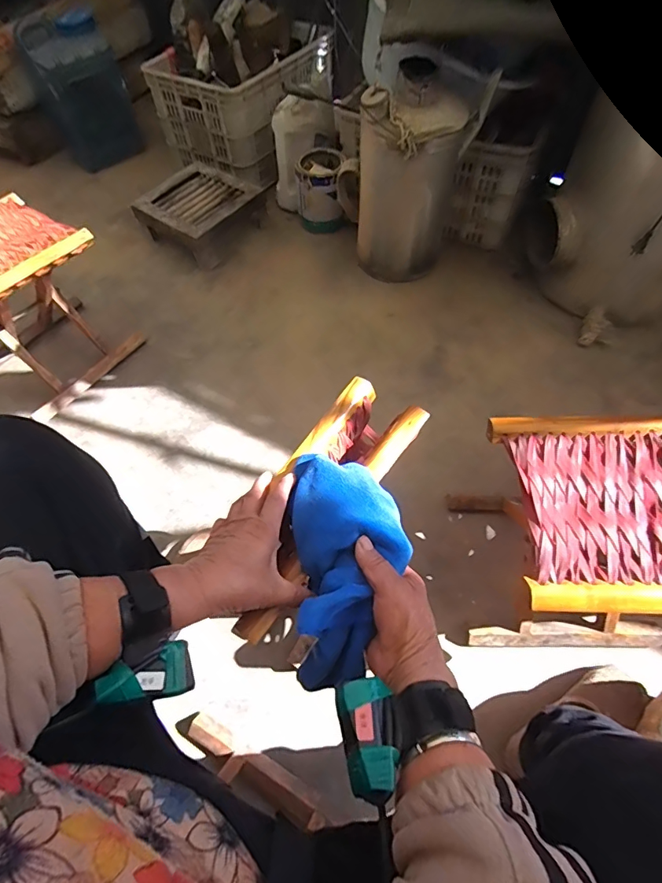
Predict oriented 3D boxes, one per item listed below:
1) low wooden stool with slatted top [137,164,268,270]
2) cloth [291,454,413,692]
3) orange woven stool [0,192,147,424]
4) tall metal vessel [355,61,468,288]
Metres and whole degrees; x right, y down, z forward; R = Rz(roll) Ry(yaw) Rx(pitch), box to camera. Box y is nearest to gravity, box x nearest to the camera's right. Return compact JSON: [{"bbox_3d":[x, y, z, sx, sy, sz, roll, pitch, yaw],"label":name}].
[{"bbox_3d":[-0.382,-0.664,1.285,0.268,0.089,0.262,33,67,18],"label":"low wooden stool with slatted top"},{"bbox_3d":[0.016,0.101,0.424,0.106,0.042,0.214,0,62,2],"label":"cloth"},{"bbox_3d":[-0.641,-0.277,0.949,0.257,0.298,0.312,37,68,20],"label":"orange woven stool"},{"bbox_3d":[0.179,-0.611,1.052,0.217,0.409,0.227,10,62,7],"label":"tall metal vessel"}]

